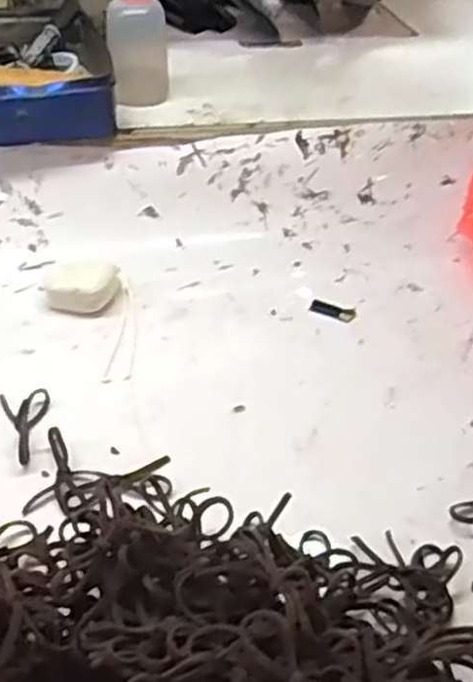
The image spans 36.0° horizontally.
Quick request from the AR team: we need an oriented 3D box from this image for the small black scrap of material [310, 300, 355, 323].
[{"bbox_3d":[0.089,-0.029,0.673,0.041,0.004,0.021,19,41,17],"label":"small black scrap of material"}]

